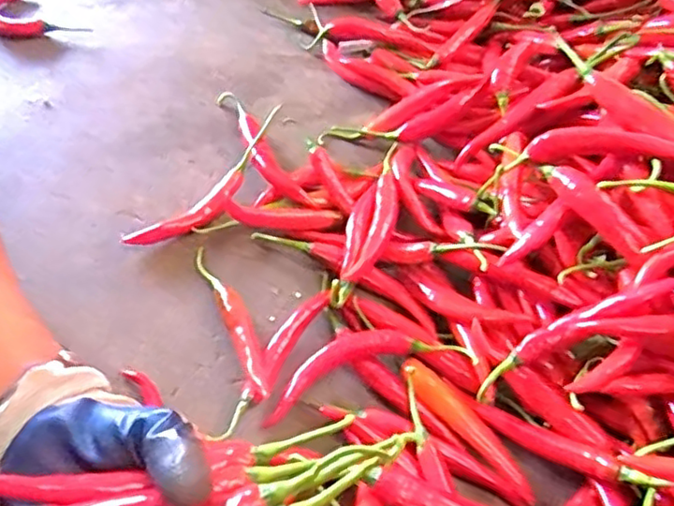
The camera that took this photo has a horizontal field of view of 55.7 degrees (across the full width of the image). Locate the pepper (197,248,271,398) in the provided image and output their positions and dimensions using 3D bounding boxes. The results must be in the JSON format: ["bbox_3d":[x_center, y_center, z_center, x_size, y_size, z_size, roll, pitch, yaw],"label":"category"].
[{"bbox_3d":[-0.075,0.045,0.465,0.017,0.015,0.142,-23,55,-16],"label":"pepper"}]

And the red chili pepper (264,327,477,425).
[{"bbox_3d":[0.018,0.077,0.445,0.146,0.021,0.044,-13,53,-9],"label":"red chili pepper"}]

